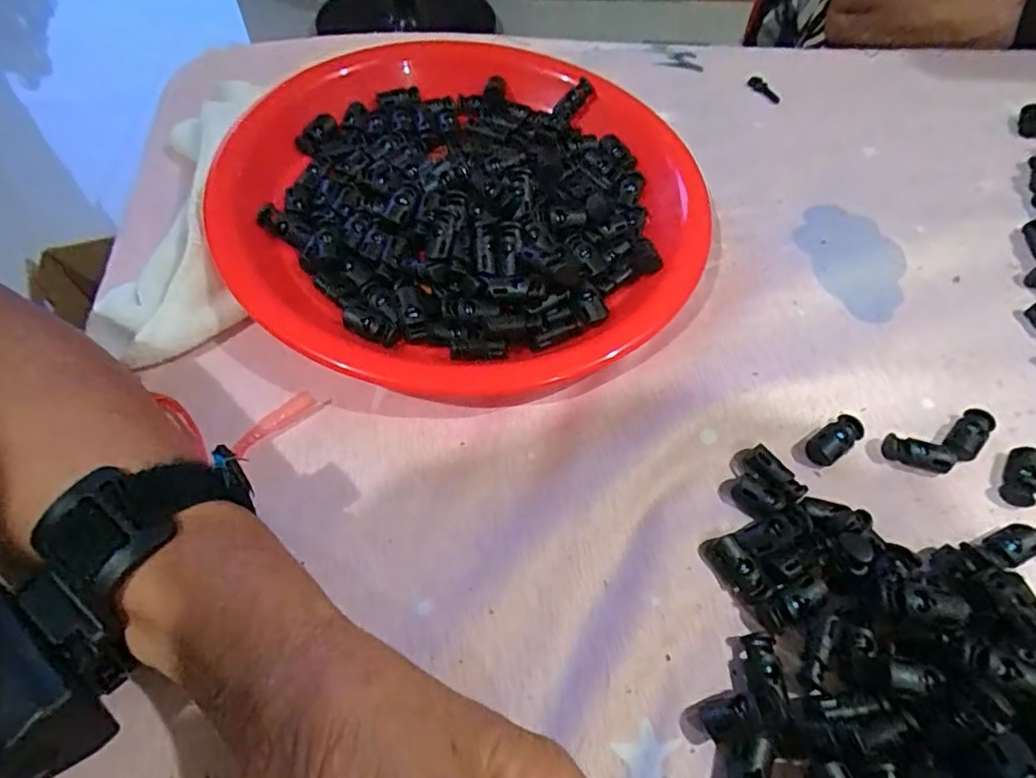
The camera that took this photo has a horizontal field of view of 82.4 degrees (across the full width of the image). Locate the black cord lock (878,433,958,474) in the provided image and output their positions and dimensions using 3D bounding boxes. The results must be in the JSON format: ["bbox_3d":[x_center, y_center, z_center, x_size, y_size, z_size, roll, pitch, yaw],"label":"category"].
[{"bbox_3d":[0.181,0.029,0.268,0.028,0.008,0.011,18,59,9],"label":"black cord lock"}]

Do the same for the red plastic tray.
[{"bbox_3d":[-0.028,-0.112,0.331,0.246,0.035,0.256,0,58,-2],"label":"red plastic tray"}]

